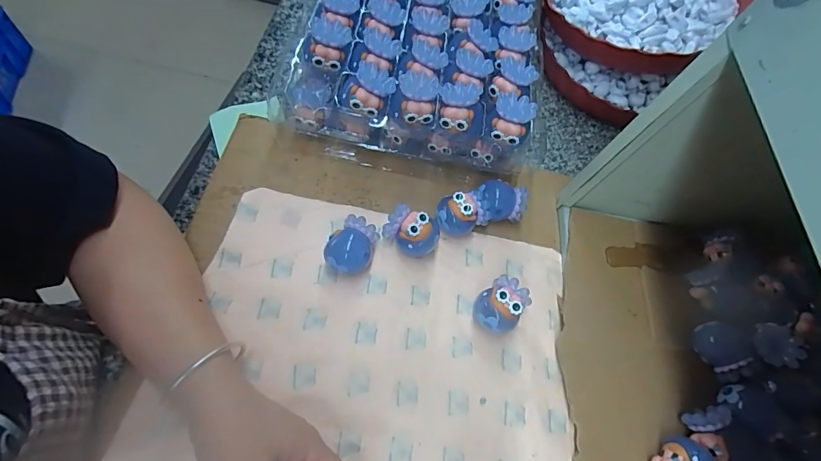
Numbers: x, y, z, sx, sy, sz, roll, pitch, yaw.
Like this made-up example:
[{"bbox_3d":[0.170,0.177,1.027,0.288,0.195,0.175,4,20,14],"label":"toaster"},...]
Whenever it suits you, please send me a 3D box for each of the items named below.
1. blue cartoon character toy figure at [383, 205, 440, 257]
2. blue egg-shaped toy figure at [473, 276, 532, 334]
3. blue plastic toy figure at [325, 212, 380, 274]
[{"bbox_3d":[0.001,0.003,0.371,0.049,0.038,0.034,27,60,5],"label":"blue cartoon character toy figure"},{"bbox_3d":[0.081,0.069,0.355,0.040,0.039,0.052,45,65,11],"label":"blue egg-shaped toy figure"},{"bbox_3d":[-0.053,0.017,0.357,0.038,0.033,0.051,27,60,5],"label":"blue plastic toy figure"}]

